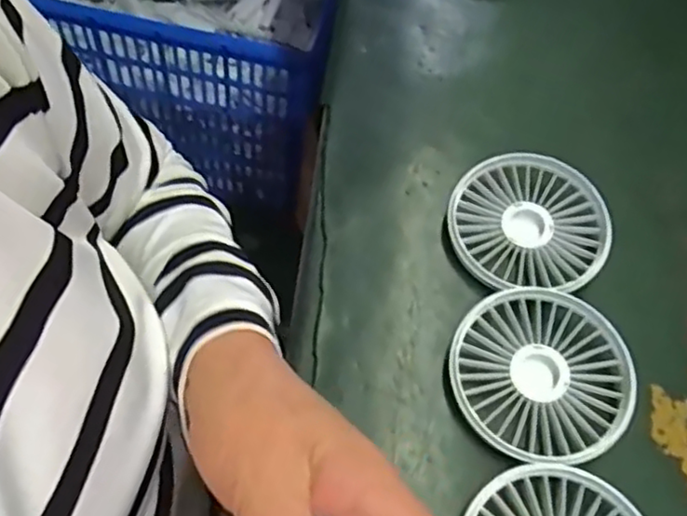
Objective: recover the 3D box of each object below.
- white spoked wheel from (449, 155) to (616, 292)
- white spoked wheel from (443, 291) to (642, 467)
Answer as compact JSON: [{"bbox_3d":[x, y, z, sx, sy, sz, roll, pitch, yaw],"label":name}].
[{"bbox_3d":[0.105,-0.020,0.372,0.089,0.020,0.082,2,59,-3],"label":"white spoked wheel"},{"bbox_3d":[0.099,0.058,0.328,0.091,0.016,0.083,2,59,-3],"label":"white spoked wheel"}]

